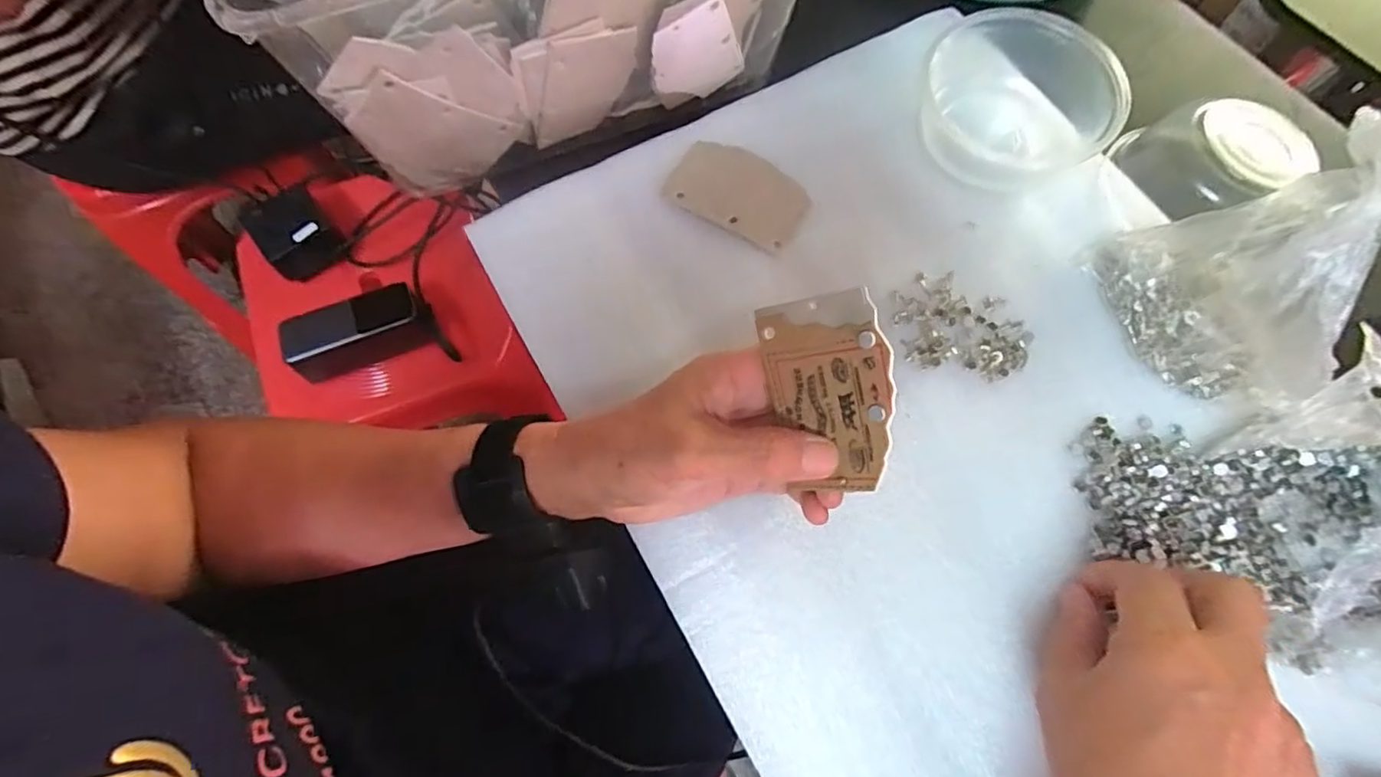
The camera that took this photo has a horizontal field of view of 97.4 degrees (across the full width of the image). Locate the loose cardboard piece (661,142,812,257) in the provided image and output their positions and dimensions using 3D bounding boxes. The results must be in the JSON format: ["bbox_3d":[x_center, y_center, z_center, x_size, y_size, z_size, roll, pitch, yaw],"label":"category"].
[{"bbox_3d":[0.031,-0.121,0.372,0.084,0.004,0.053,30,73,10],"label":"loose cardboard piece"}]

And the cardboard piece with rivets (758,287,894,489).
[{"bbox_3d":[0.059,0.002,0.258,0.054,0.004,0.082,-9,94,38],"label":"cardboard piece with rivets"}]

